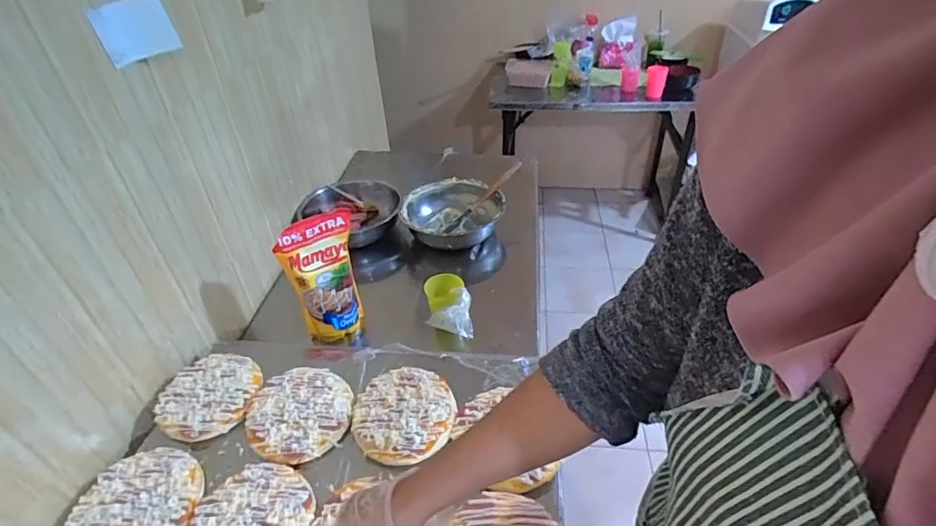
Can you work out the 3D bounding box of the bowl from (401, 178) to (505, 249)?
[{"bbox_3d":[-0.033,-0.117,1.206,0.253,0.089,0.249,-4,36,3],"label":"bowl"}]

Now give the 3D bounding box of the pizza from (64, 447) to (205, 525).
[{"bbox_3d":[-0.418,0.302,0.595,0.141,0.013,0.145,-4,36,3],"label":"pizza"}]

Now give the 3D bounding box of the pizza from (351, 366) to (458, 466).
[{"bbox_3d":[-0.093,0.220,0.691,0.146,0.028,0.139,-4,36,3],"label":"pizza"}]

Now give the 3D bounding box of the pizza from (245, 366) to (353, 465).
[{"bbox_3d":[-0.248,0.217,0.698,0.147,0.014,0.147,-1,45,1],"label":"pizza"}]

